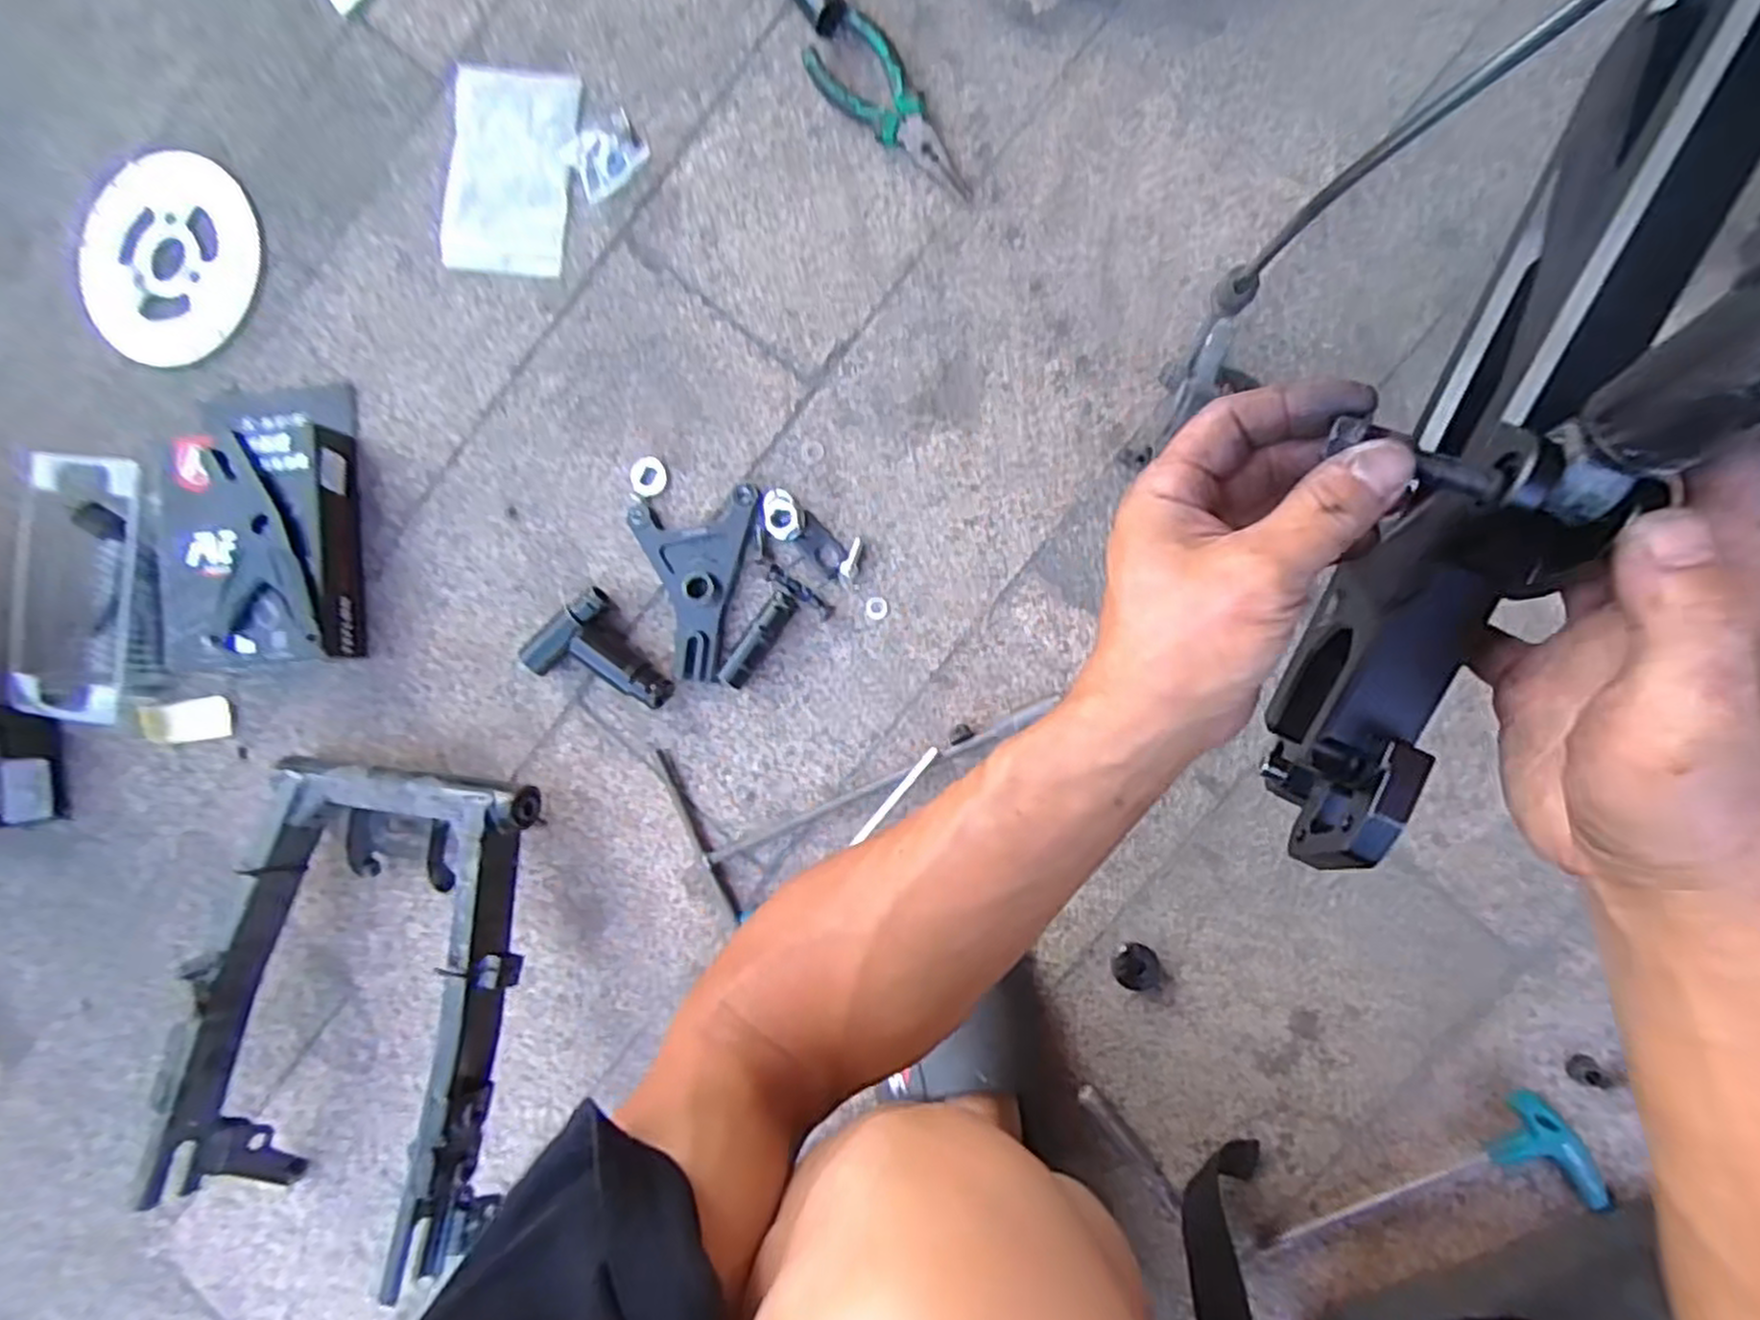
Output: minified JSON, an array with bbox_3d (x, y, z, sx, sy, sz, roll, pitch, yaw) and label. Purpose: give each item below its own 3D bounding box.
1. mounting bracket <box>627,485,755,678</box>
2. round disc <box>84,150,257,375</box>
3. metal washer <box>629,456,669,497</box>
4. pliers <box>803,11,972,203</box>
[{"bbox_3d":[-0.129,-0.054,0.568,0.091,0.018,0.132,-8,88,10],"label":"mounting bracket"},{"bbox_3d":[-0.593,-0.335,0.649,0.159,0.019,0.169,0,86,3],"label":"round disc"},{"bbox_3d":[-0.173,-0.138,0.584,0.029,0.004,0.029,0,89,10],"label":"metal washer"},{"bbox_3d":[0.013,-0.388,0.547,0.051,0.018,0.152,-44,83,7],"label":"pliers"}]

